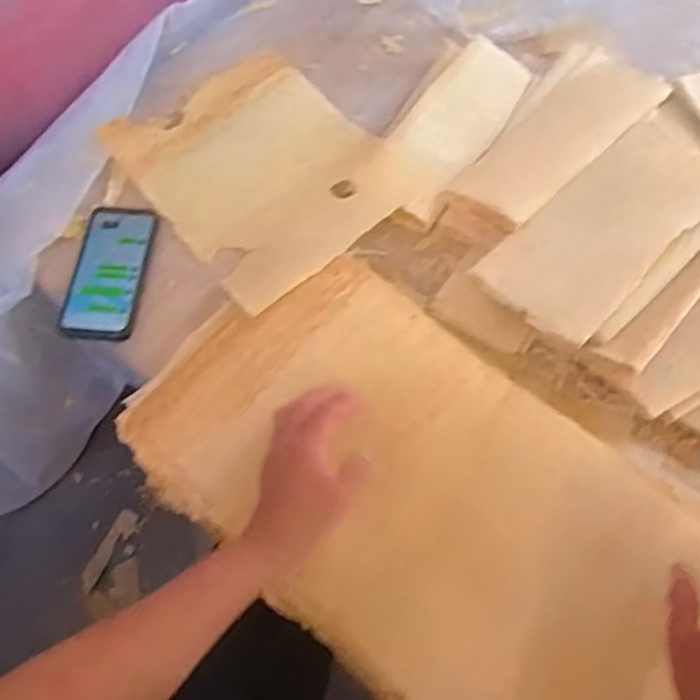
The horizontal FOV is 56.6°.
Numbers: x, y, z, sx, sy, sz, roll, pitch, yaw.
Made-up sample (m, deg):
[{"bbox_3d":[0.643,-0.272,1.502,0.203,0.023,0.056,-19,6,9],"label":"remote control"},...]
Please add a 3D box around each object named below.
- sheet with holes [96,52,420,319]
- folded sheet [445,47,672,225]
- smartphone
[{"bbox_3d":[-0.097,-0.211,0.768,0.253,0.056,0.320,-37,69,-14],"label":"sheet with holes"},{"bbox_3d":[0.253,-0.258,0.758,0.123,0.017,0.311,30,63,36],"label":"folded sheet"},{"bbox_3d":[-0.267,-0.089,0.725,0.081,0.012,0.163,4,65,3],"label":"smartphone"}]

